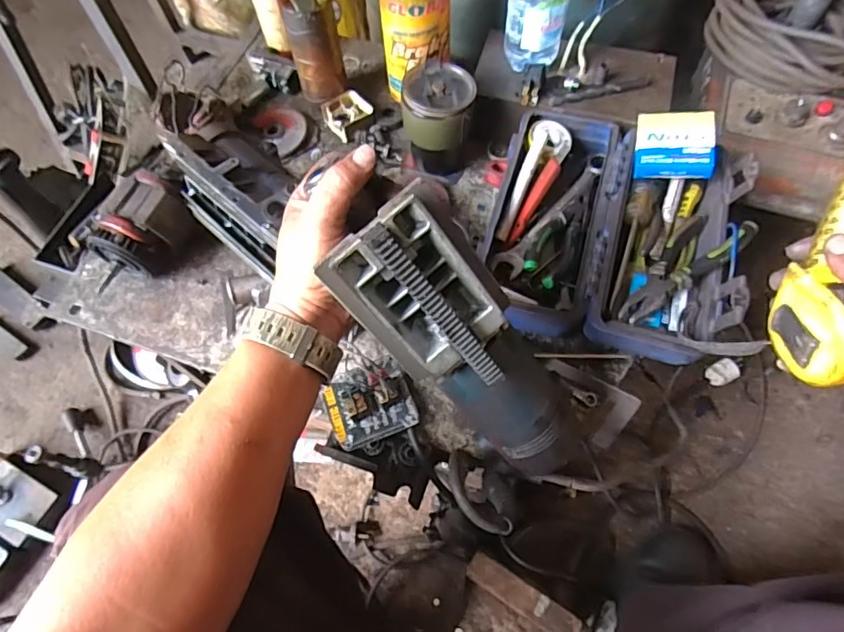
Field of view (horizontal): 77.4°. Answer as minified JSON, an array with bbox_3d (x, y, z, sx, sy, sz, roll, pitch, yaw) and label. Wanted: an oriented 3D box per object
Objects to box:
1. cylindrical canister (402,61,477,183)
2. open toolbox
[{"bbox_3d":[0.023,-0.241,0.659,0.082,0.110,0.085,-1,62,2],"label":"cylindrical canister"},{"bbox_3d":[0.209,-0.100,0.584,0.260,0.075,0.284,15,64,10],"label":"open toolbox"}]

